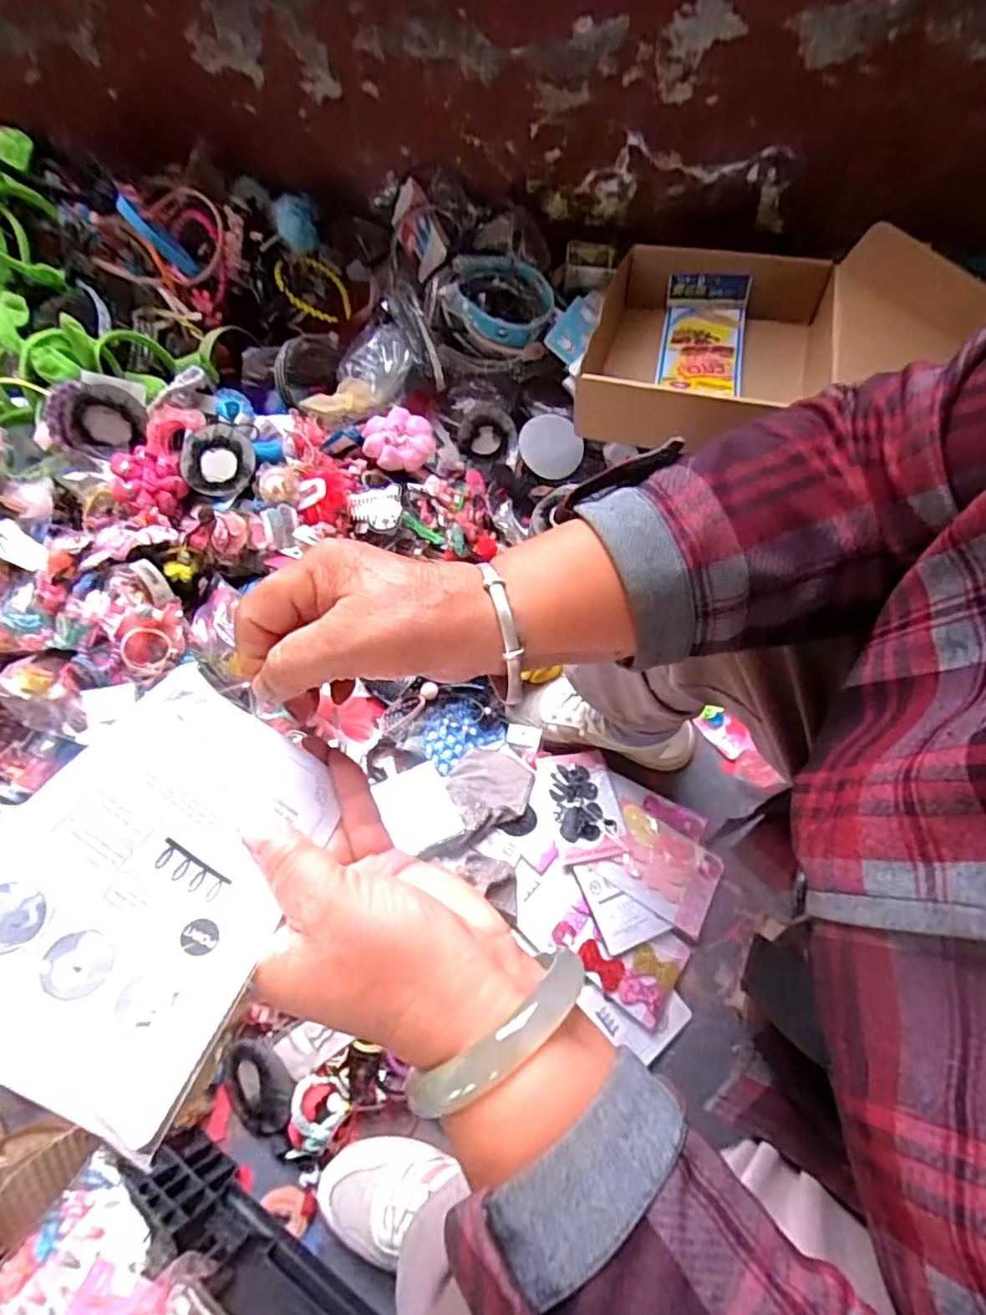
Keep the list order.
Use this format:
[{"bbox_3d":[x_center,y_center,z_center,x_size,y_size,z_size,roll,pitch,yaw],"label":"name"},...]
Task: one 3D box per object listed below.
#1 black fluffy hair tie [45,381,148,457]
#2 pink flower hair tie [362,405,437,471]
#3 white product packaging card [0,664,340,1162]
[{"bbox_3d":[-0.491,-0.296,0.775,0.105,0.084,0.018,-23,27,-28],"label":"black fluffy hair tie"},{"bbox_3d":[-0.134,-0.309,0.890,0.099,0.044,0.082,-12,66,-2],"label":"pink flower hair tie"},{"bbox_3d":[-0.118,0.075,0.224,0.096,0.011,0.136,42,40,-12],"label":"white product packaging card"}]

